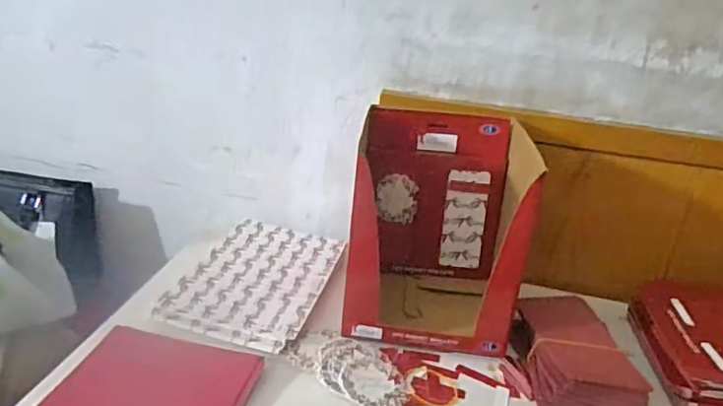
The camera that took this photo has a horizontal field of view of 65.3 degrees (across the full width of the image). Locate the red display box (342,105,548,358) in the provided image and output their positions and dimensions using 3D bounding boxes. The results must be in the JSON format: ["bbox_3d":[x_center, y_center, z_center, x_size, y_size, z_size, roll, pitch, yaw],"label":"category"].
[{"bbox_3d":[0.098,0.030,0.738,0.212,0.237,0.230,7,21,2],"label":"red display box"}]

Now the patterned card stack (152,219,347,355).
[{"bbox_3d":[-0.135,0.099,0.774,0.174,0.010,0.271,12,24,11],"label":"patterned card stack"}]

